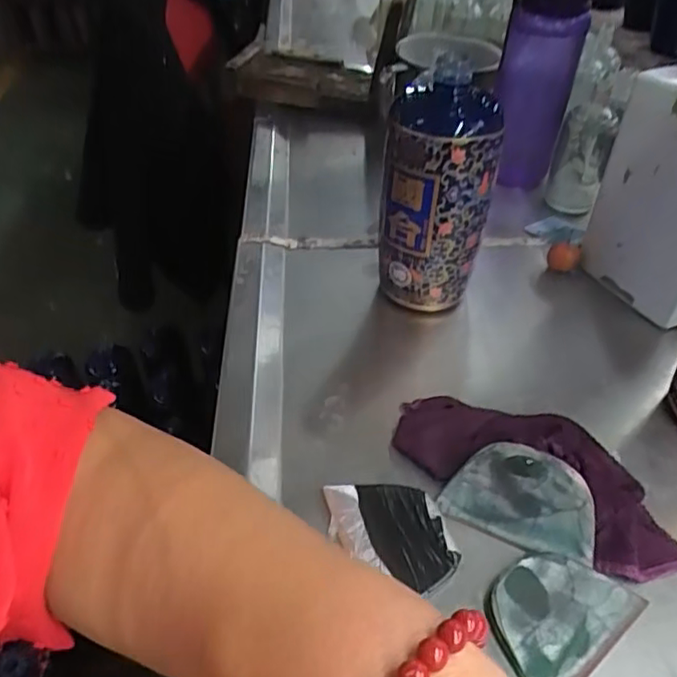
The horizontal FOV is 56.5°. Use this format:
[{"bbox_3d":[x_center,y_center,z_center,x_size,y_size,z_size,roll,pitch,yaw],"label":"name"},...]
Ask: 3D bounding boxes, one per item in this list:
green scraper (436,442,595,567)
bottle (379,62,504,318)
[{"bbox_3d":[0.106,0.091,0.364,0.084,0.006,0.054,17,78,23],"label":"green scraper"},{"bbox_3d":[0.074,-0.100,0.485,0.081,0.184,0.062,5,43,9],"label":"bottle"}]

